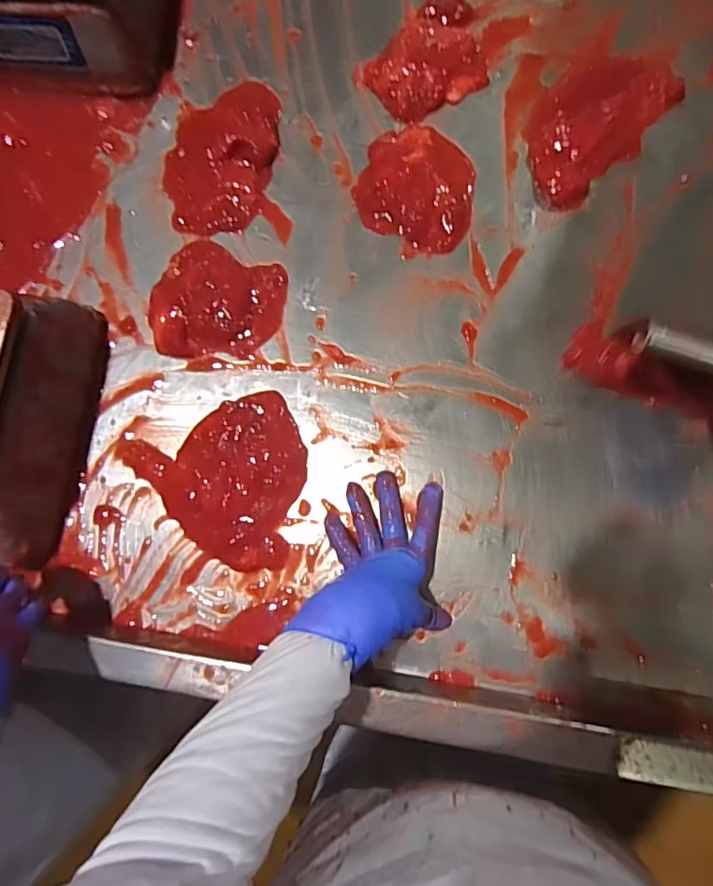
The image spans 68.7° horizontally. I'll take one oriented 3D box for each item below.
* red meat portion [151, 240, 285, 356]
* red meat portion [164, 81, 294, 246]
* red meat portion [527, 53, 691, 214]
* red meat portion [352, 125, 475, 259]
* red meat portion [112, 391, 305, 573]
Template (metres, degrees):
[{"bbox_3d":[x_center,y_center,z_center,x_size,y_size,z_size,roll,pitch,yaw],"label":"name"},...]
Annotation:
[{"bbox_3d":[-0.157,-0.153,0.581,0.145,0.014,0.132,-1,83,5],"label":"red meat portion"},{"bbox_3d":[-0.156,-0.326,0.602,0.140,0.022,0.186,-7,82,4],"label":"red meat portion"},{"bbox_3d":[0.264,-0.354,0.573,0.196,0.019,0.115,-38,82,-1],"label":"red meat portion"},{"bbox_3d":[0.065,-0.283,0.580,0.127,0.022,0.146,4,83,5],"label":"red meat portion"},{"bbox_3d":[-0.136,0.049,0.546,0.179,0.017,0.175,-23,82,2],"label":"red meat portion"}]

